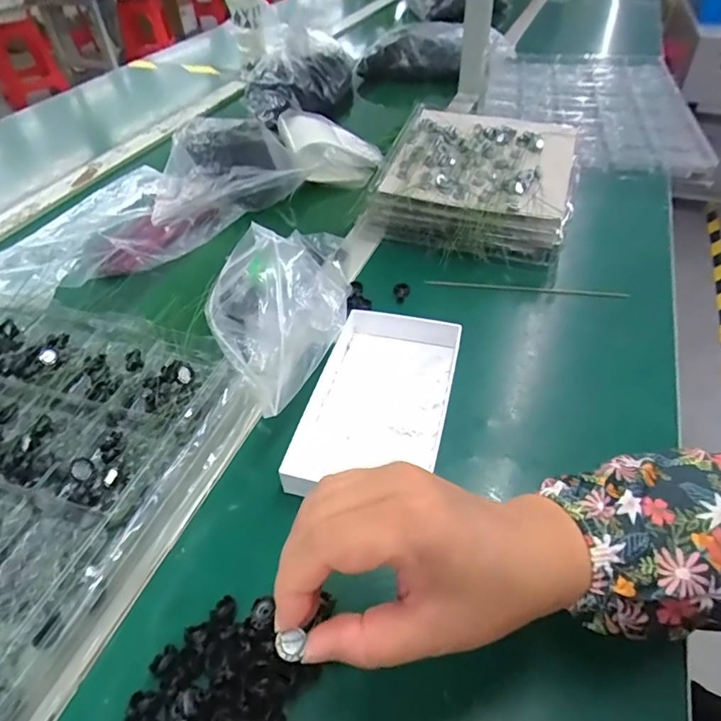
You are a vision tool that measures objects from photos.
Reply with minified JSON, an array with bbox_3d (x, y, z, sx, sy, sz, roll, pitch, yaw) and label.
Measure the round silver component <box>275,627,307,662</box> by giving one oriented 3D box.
[{"bbox_3d":[-0.027,0.110,0.197,0.011,0.004,0.010,2,49,-2],"label":"round silver component"}]

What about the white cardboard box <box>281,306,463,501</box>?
[{"bbox_3d":[0.013,0.028,0.394,0.104,0.028,0.163,10,47,12],"label":"white cardboard box"}]

